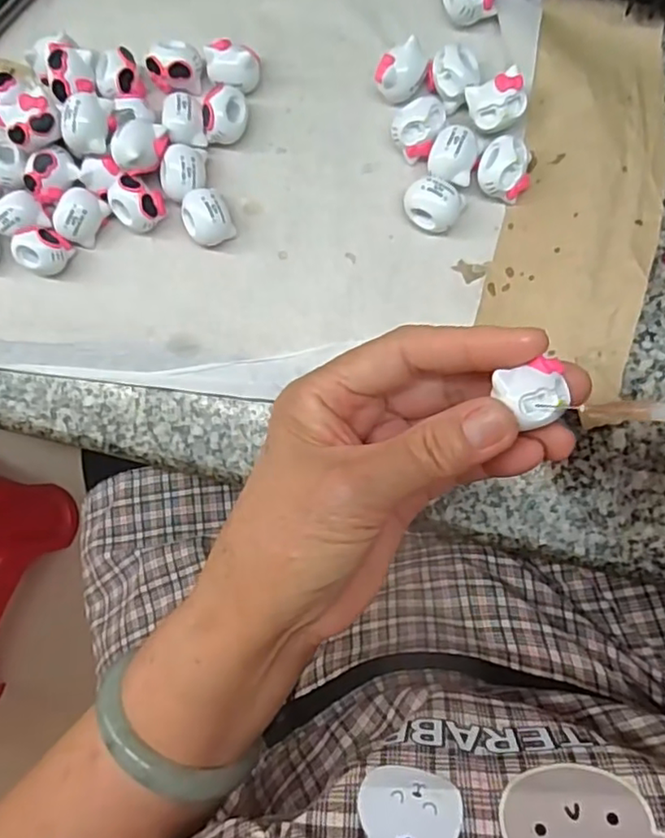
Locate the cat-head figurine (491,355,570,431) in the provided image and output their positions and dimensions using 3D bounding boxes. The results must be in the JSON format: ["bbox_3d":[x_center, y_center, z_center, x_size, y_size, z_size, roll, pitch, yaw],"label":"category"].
[{"bbox_3d":[0.064,-0.008,0.193,0.023,0.011,0.020,-18,83,5],"label":"cat-head figurine"}]

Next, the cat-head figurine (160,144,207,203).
[{"bbox_3d":[-0.072,-0.118,0.295,0.019,0.019,0.027,1,85,7],"label":"cat-head figurine"}]

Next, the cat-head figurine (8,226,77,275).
[{"bbox_3d":[-0.144,-0.083,0.303,0.022,0.021,0.022,-1,85,7],"label":"cat-head figurine"}]

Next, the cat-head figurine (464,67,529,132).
[{"bbox_3d":[0.074,-0.142,0.276,0.024,0.016,0.021,-17,83,5],"label":"cat-head figurine"}]

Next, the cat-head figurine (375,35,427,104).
[{"bbox_3d":[0.033,-0.161,0.286,0.018,0.018,0.026,33,90,9],"label":"cat-head figurine"}]

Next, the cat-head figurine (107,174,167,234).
[{"bbox_3d":[-0.095,-0.103,0.298,0.023,0.022,0.023,-1,85,7],"label":"cat-head figurine"}]

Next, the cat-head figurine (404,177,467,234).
[{"bbox_3d":[0.046,-0.097,0.279,0.024,0.019,0.021,28,89,9],"label":"cat-head figurine"}]

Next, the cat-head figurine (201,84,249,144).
[{"bbox_3d":[-0.052,-0.147,0.295,0.020,0.021,0.023,2,85,7],"label":"cat-head figurine"}]

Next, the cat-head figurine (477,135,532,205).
[{"bbox_3d":[0.077,-0.112,0.274,0.023,0.016,0.023,-1,85,7],"label":"cat-head figurine"}]

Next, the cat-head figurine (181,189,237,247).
[{"bbox_3d":[-0.060,-0.097,0.293,0.021,0.020,0.023,-18,83,5],"label":"cat-head figurine"}]

